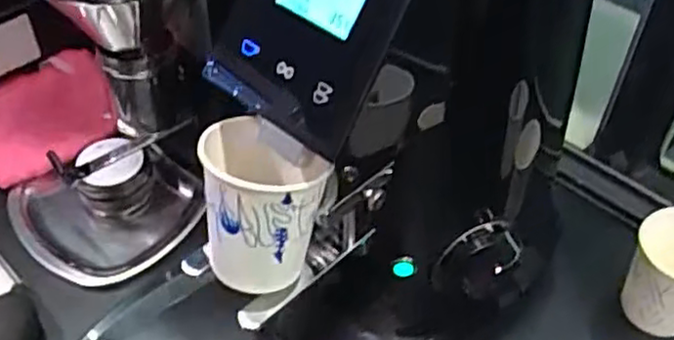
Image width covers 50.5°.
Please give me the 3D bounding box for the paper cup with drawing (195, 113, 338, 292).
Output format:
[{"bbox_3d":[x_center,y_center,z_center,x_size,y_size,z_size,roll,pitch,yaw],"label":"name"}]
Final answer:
[{"bbox_3d":[-0.039,0.014,0.392,0.066,0.076,0.074,-3,46,-4],"label":"paper cup with drawing"}]

